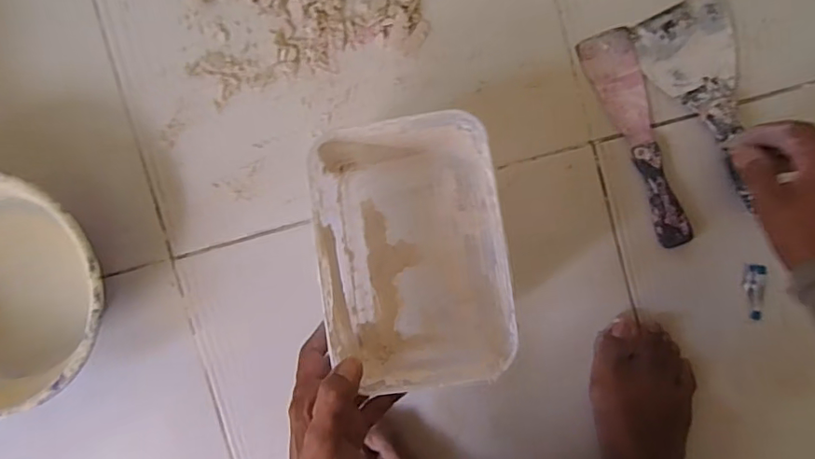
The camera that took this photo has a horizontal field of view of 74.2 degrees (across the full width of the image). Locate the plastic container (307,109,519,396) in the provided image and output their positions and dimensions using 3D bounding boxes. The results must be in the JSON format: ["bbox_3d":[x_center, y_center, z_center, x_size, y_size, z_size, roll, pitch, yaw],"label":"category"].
[{"bbox_3d":[0.007,0.020,0.432,0.140,0.094,0.201,-8,93,0],"label":"plastic container"}]

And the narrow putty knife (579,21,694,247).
[{"bbox_3d":[0.206,-0.081,0.486,0.048,0.018,0.200,-16,93,0],"label":"narrow putty knife"}]

